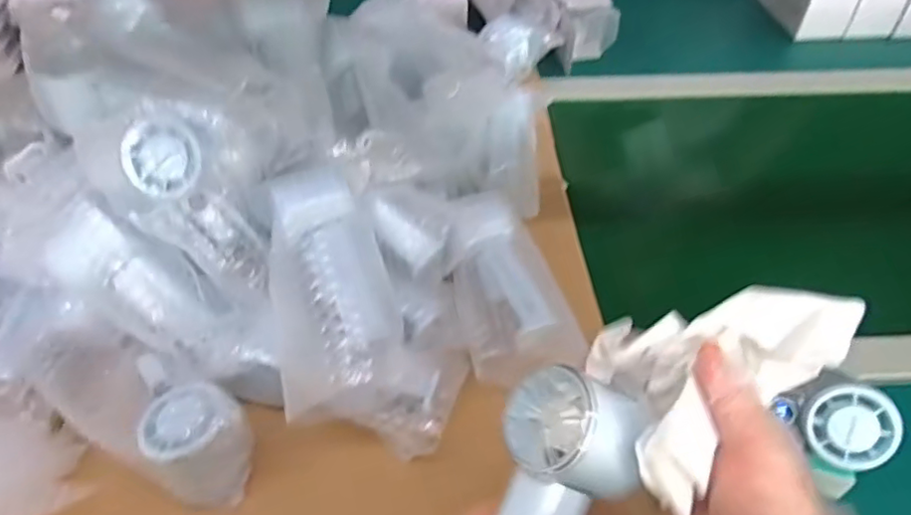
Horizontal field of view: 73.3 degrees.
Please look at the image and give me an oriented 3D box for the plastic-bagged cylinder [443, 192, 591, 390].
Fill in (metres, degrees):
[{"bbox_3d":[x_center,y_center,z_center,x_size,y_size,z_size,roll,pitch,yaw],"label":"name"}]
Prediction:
[{"bbox_3d":[0.039,0.019,0.514,0.093,0.047,0.186,-12,47,-10],"label":"plastic-bagged cylinder"}]

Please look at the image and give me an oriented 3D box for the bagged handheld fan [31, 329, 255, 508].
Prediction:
[{"bbox_3d":[-0.223,0.104,0.432,0.190,0.059,0.070,21,50,20],"label":"bagged handheld fan"}]

